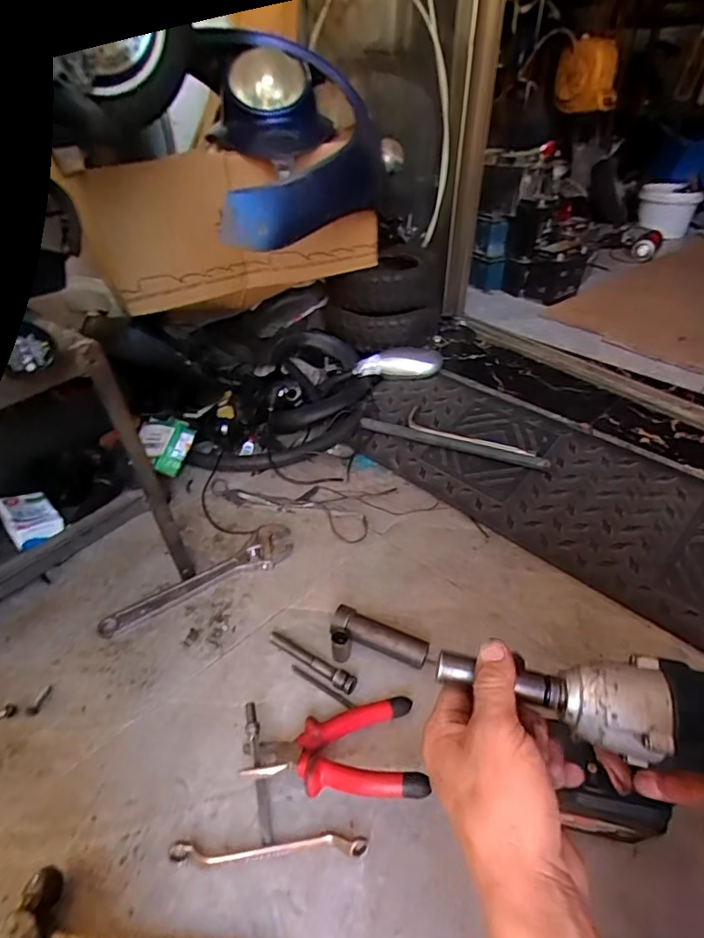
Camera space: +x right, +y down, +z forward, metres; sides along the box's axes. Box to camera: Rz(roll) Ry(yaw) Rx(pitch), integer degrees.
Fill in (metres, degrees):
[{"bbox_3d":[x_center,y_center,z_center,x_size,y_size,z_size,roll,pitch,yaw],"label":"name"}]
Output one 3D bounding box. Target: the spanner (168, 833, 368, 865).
[{"bbox_3d":[-0.078,0.359,0.477,0.182,0.021,0.019,-2,38,-1],"label":"spanner"}]

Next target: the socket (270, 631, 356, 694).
[{"bbox_3d":[-0.051,0.238,0.628,0.128,0.015,0.018,22,44,27],"label":"socket"}]

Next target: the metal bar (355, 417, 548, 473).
[{"bbox_3d":[0.174,-0.047,0.907,0.341,0.012,0.023,16,71,23],"label":"metal bar"}]

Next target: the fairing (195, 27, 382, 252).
[{"bbox_3d":[-0.101,-0.519,0.841,0.261,0.164,0.455,0,59,5],"label":"fairing"}]

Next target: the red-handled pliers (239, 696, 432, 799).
[{"bbox_3d":[-0.017,0.291,0.536,0.181,0.027,0.123,-3,17,7],"label":"red-handled pliers"}]

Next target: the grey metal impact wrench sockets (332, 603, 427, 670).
[{"bbox_3d":[0.030,0.221,0.633,0.123,0.032,0.059,14,41,18],"label":"grey metal impact wrench sockets"}]

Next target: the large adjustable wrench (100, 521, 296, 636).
[{"bbox_3d":[-0.216,0.162,0.736,0.288,0.013,0.073,-25,44,-27],"label":"large adjustable wrench"}]

